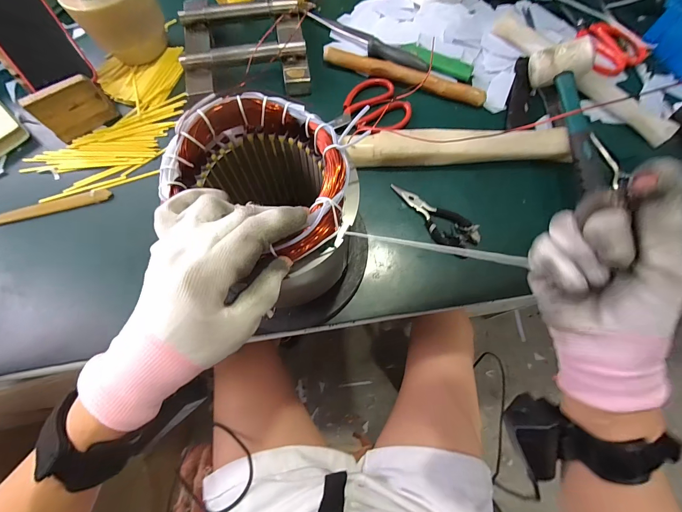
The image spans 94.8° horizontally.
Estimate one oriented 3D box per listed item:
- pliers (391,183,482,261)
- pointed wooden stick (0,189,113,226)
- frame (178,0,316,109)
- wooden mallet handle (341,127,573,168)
[{"bbox_3d":[0.117,-0.049,0.403,0.126,0.024,0.042,39,75,12],"label":"pliers"},{"bbox_3d":[-0.400,-0.056,0.397,0.206,0.005,0.022,-16,72,-6],"label":"pointed wooden stick"},{"bbox_3d":[-0.142,-0.318,0.470,0.188,0.042,0.205,-5,71,-3],"label":"frame"},{"bbox_3d":[0.149,-0.142,0.417,0.292,0.041,0.048,1,71,0],"label":"wooden mallet handle"}]

